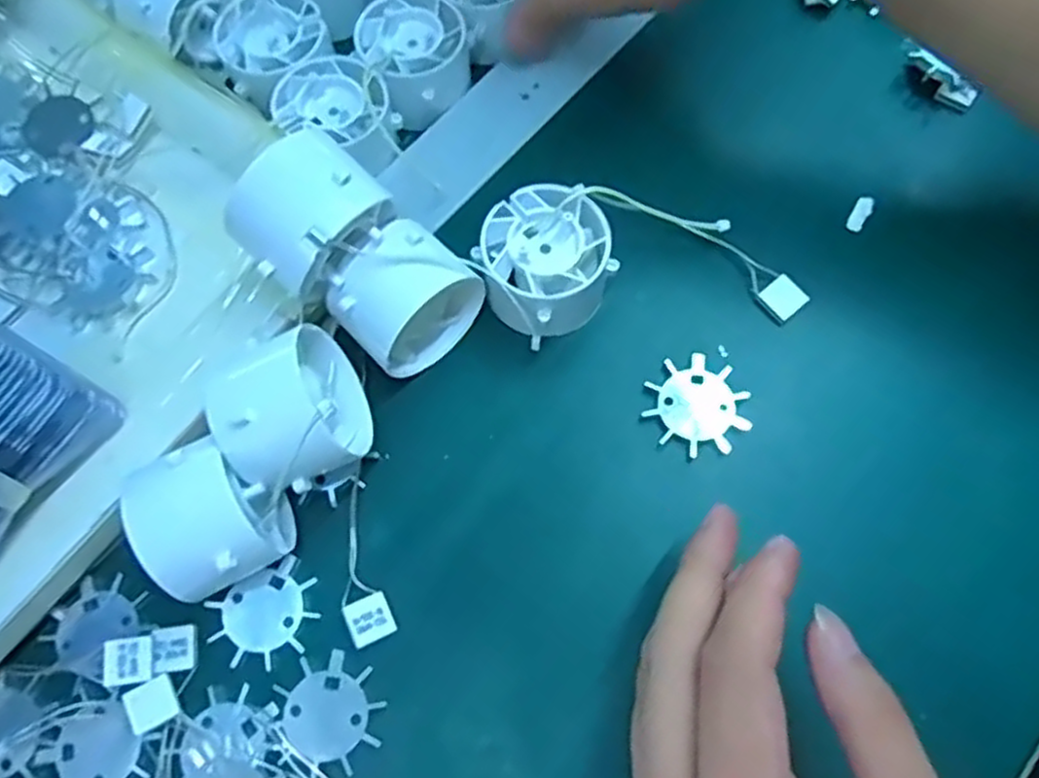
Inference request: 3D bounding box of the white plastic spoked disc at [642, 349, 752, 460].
[{"bbox_3d":[0.070,0.006,0.296,0.037,0.007,0.039,1,73,-2],"label":"white plastic spoked disc"}]

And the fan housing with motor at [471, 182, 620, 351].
[{"bbox_3d":[0.009,-0.050,0.298,0.053,0.029,0.051,-1,70,2],"label":"fan housing with motor"}]

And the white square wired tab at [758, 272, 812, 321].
[{"bbox_3d":[0.109,-0.038,0.312,0.014,0.008,0.016,-38,73,-12],"label":"white square wired tab"}]

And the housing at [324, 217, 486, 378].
[{"bbox_3d":[-0.043,-0.034,0.286,0.035,0.049,0.051,41,76,10],"label":"housing"}]

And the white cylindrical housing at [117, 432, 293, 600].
[{"bbox_3d":[-0.106,0.046,0.259,0.043,0.041,0.049,-35,80,-12],"label":"white cylindrical housing"}]

